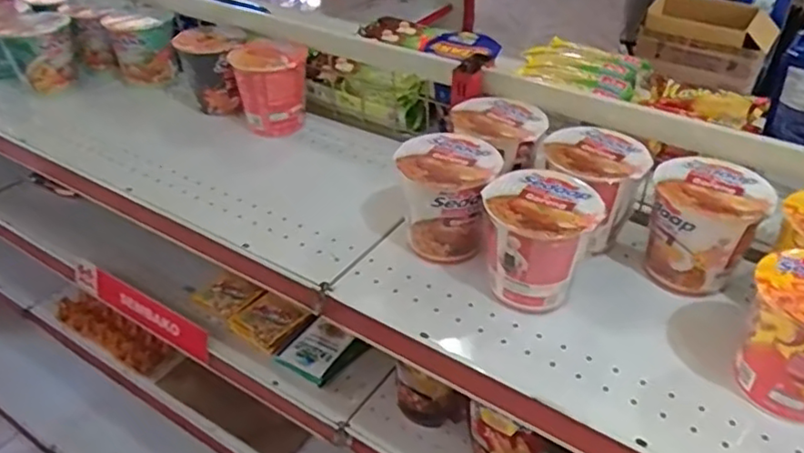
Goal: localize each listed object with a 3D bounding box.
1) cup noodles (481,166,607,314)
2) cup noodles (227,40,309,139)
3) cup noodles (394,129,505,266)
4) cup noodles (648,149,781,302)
[{"bbox_3d":[0.135,0.013,0.637,0.108,0.104,0.105,1,39,4],"label":"cup noodles"},{"bbox_3d":[-0.190,-0.206,0.932,0.099,0.113,0.095,-15,41,-15],"label":"cup noodles"},{"bbox_3d":[0.049,-0.033,0.696,0.104,0.107,0.102,6,40,10],"label":"cup noodles"},{"bbox_3d":[0.306,0.000,0.653,0.101,0.109,0.099,11,41,16],"label":"cup noodles"}]

